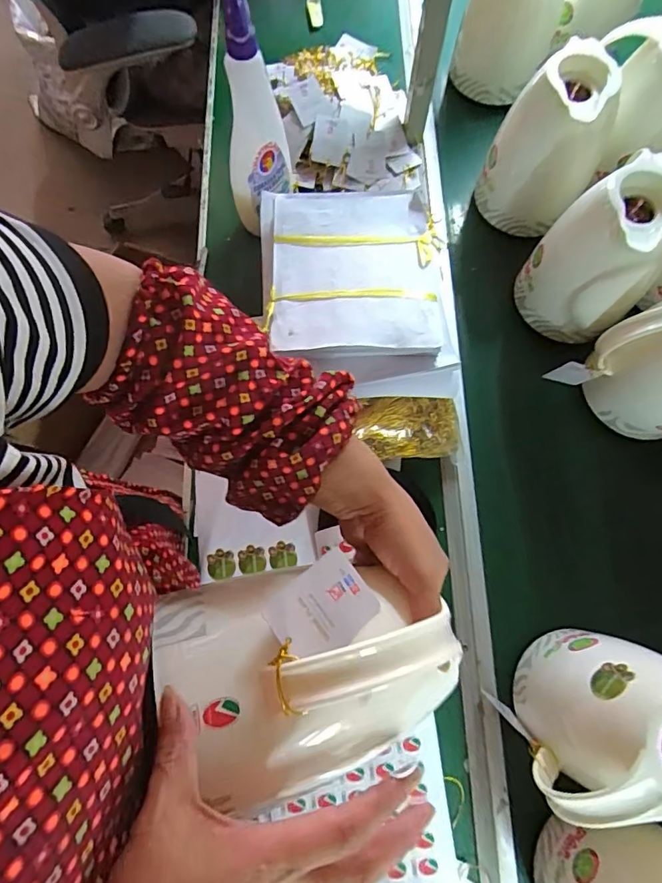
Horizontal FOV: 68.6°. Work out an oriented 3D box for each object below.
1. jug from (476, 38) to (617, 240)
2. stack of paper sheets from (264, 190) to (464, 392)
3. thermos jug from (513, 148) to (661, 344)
[{"bbox_3d":[0.274,-0.370,0.610,0.128,0.175,0.112,23,74,6],"label":"jug"},{"bbox_3d":[0.027,-0.182,0.555,0.204,0.050,0.238,-4,66,-2],"label":"stack of paper sheets"},{"bbox_3d":[0.319,-0.220,0.576,0.132,0.173,0.123,33,76,9],"label":"thermos jug"}]

